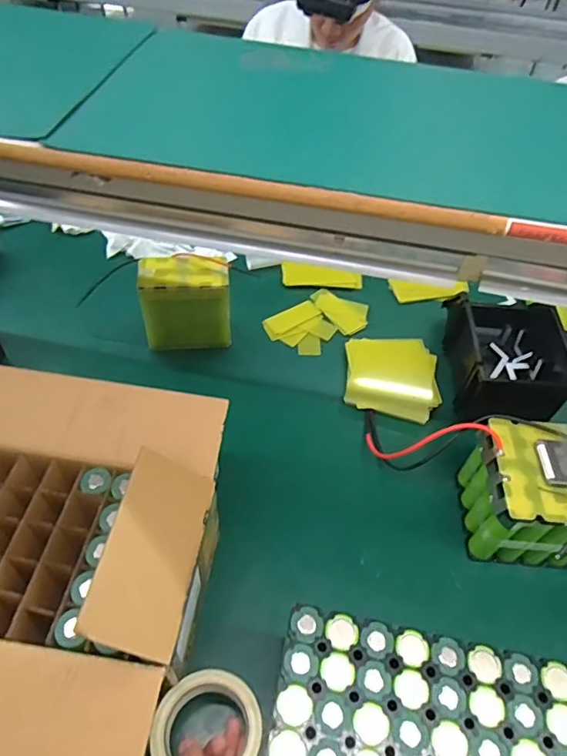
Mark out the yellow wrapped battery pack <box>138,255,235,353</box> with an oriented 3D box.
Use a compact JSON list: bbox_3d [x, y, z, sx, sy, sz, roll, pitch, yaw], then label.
[{"bbox_3d":[-0.161,-0.126,0.866,0.147,0.145,0.077,-2,52,-6],"label":"yellow wrapped battery pack"}]

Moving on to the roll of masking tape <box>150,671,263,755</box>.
[{"bbox_3d":[-0.073,0.333,0.487,0.101,0.017,0.090,1,52,-4],"label":"roll of masking tape"}]

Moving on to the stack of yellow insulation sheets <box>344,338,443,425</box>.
[{"bbox_3d":[0.183,-0.002,0.858,0.150,0.028,0.154,7,51,1],"label":"stack of yellow insulation sheets"}]

